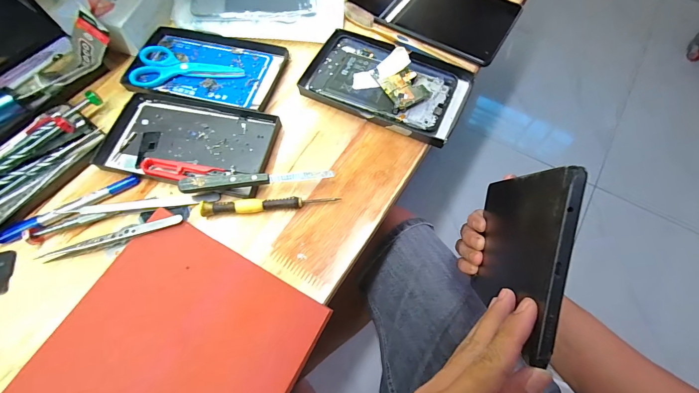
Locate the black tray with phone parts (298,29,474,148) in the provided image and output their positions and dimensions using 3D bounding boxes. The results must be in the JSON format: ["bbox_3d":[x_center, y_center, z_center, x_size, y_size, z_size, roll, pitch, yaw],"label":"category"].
[{"bbox_3d":[0.042,-0.134,0.366,0.176,0.022,0.106,23,69,11],"label":"black tray with phone parts"}]

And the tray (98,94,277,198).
[{"bbox_3d":[-0.169,-0.060,0.346,0.173,0.013,0.100,10,67,6],"label":"tray"}]

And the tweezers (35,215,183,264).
[{"bbox_3d":[-0.221,0.036,0.299,0.126,0.015,0.015,-19,67,-7],"label":"tweezers"}]

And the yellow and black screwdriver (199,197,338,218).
[{"bbox_3d":[-0.078,0.006,0.317,0.127,0.019,0.014,-6,66,-1],"label":"yellow and black screwdriver"}]

